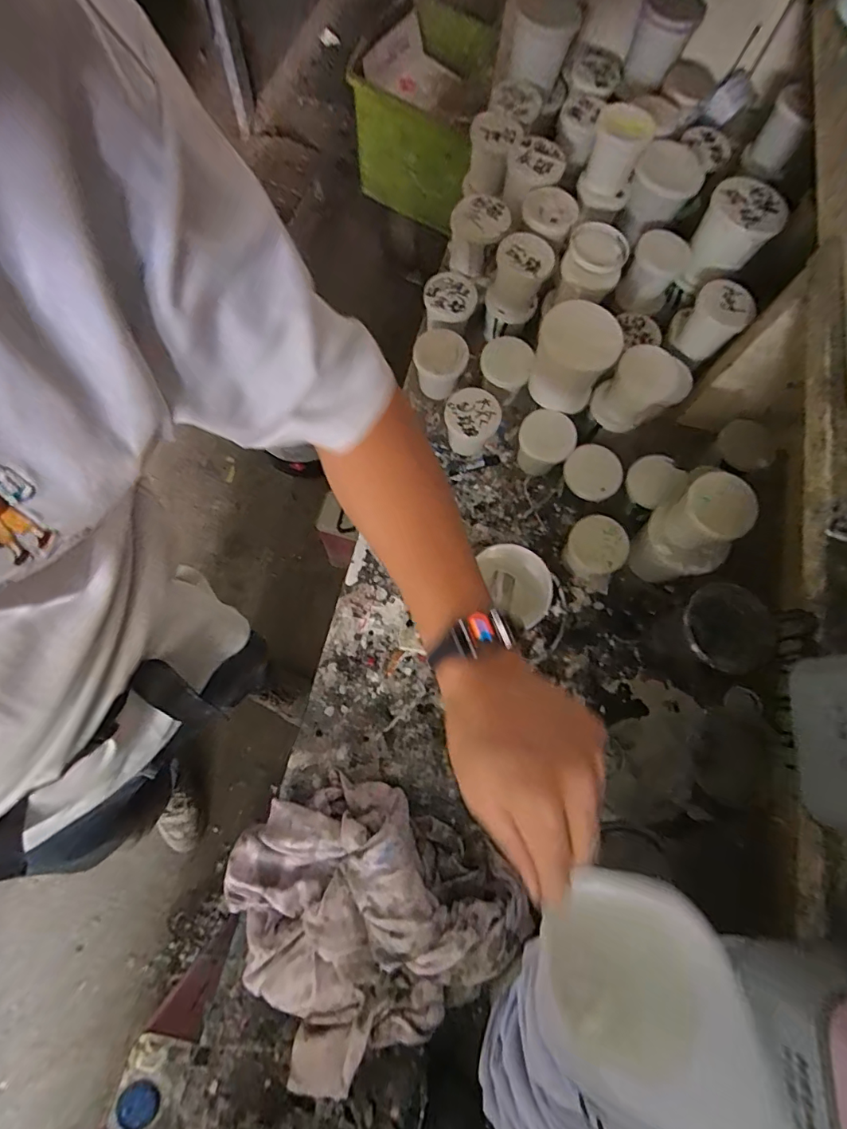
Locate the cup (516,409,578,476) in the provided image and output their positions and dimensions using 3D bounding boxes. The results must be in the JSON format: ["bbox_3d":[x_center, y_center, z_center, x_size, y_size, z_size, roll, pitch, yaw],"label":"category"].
[{"bbox_3d":[0.162,-0.162,0.660,0.071,0.072,0.064,19,74,3],"label":"cup"}]

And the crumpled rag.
[{"bbox_3d":[-0.071,0.358,0.491,0.260,0.116,0.254,40,77,9],"label":"crumpled rag"}]

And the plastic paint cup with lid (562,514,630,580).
[{"bbox_3d":[0.216,-0.020,0.621,0.068,0.068,0.065,1,73,-4],"label":"plastic paint cup with lid"}]

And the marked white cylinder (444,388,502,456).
[{"bbox_3d":[0.064,-0.185,0.655,0.071,0.074,0.070,1,74,-2],"label":"marked white cylinder"}]

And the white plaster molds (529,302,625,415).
[{"bbox_3d":[0.180,-0.254,0.600,0.090,0.109,0.088,16,73,0],"label":"white plaster molds"}]

